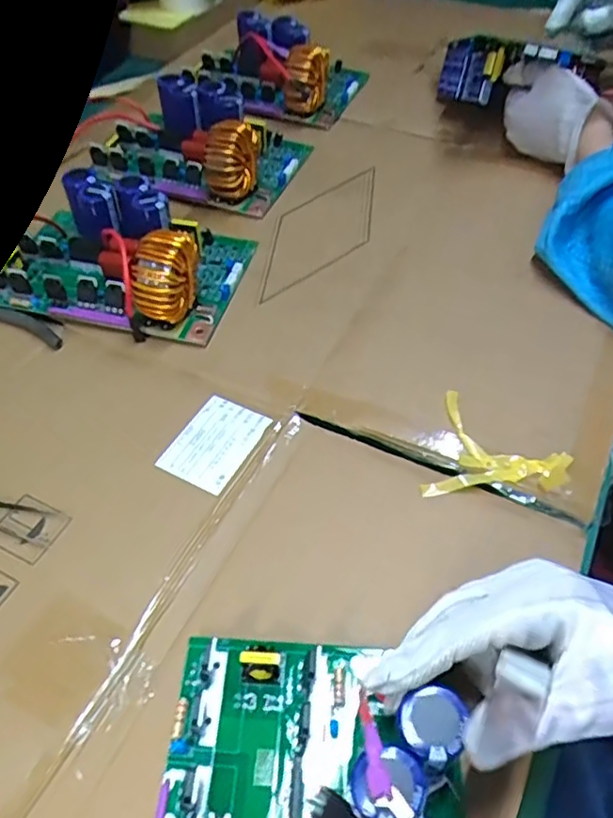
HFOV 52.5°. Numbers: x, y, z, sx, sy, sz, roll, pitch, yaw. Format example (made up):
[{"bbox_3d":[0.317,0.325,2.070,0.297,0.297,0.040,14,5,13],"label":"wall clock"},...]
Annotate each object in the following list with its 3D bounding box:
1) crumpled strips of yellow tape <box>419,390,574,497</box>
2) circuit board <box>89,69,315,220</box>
[{"bbox_3d":[0.125,0.033,0.404,0.085,0.011,0.078,16,54,15],"label":"crumpled strips of yellow tape"},{"bbox_3d":[-0.106,-0.271,0.623,0.192,0.063,0.127,15,53,14],"label":"circuit board"}]

